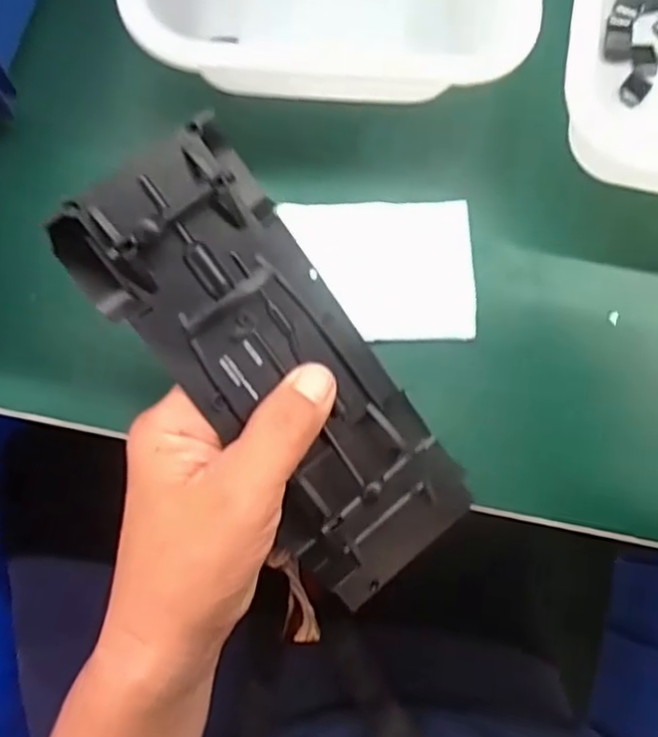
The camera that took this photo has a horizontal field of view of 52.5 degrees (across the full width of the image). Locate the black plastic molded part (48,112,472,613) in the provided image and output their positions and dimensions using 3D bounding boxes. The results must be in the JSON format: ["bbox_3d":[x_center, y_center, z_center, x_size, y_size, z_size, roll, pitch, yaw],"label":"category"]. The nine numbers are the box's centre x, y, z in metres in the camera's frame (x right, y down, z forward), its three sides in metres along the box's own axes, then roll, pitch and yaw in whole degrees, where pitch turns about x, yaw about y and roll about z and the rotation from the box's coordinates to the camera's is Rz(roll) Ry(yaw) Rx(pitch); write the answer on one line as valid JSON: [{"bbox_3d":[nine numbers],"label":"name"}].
[{"bbox_3d":[-0.017,0.005,0.262,0.075,0.034,0.189,-39,106,-8],"label":"black plastic molded part"}]

